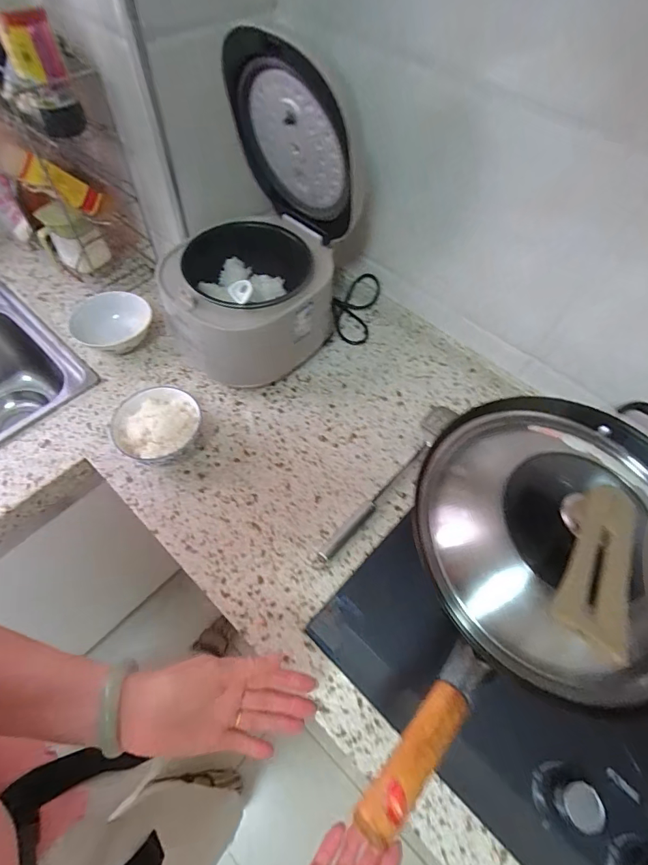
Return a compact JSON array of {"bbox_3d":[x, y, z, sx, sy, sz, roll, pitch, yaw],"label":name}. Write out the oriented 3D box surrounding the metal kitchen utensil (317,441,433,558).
[{"bbox_3d":[0.085,0.098,0.639,0.021,0.012,0.256,39,64,19],"label":"metal kitchen utensil"}]

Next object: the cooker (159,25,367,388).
[{"bbox_3d":[-0.127,-0.318,0.649,0.285,0.412,0.340,-22,62,-12],"label":"cooker"}]

